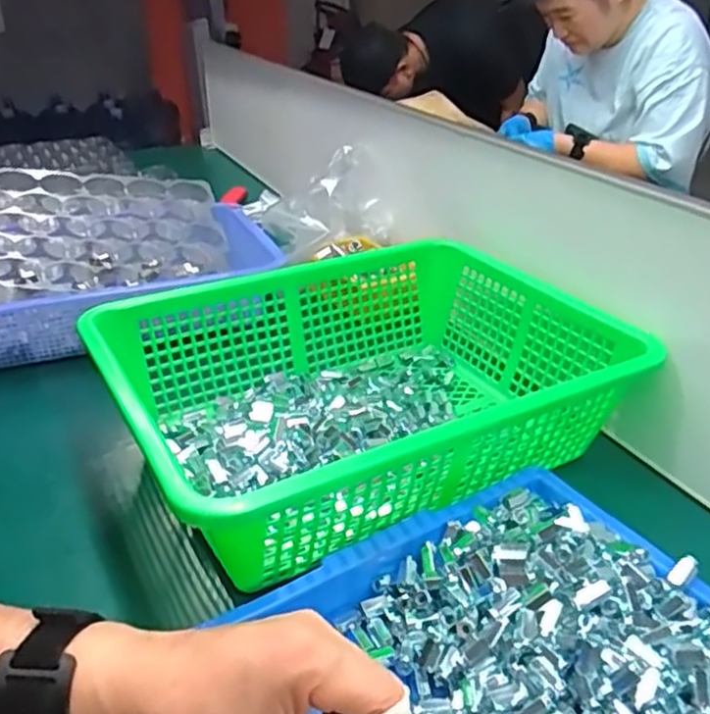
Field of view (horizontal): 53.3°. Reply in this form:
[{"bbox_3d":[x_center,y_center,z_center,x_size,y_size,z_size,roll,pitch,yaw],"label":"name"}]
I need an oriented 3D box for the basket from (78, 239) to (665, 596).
[{"bbox_3d":[0.007,0.025,0.594,0.385,0.111,0.295,-16,33,-26],"label":"basket"}]

